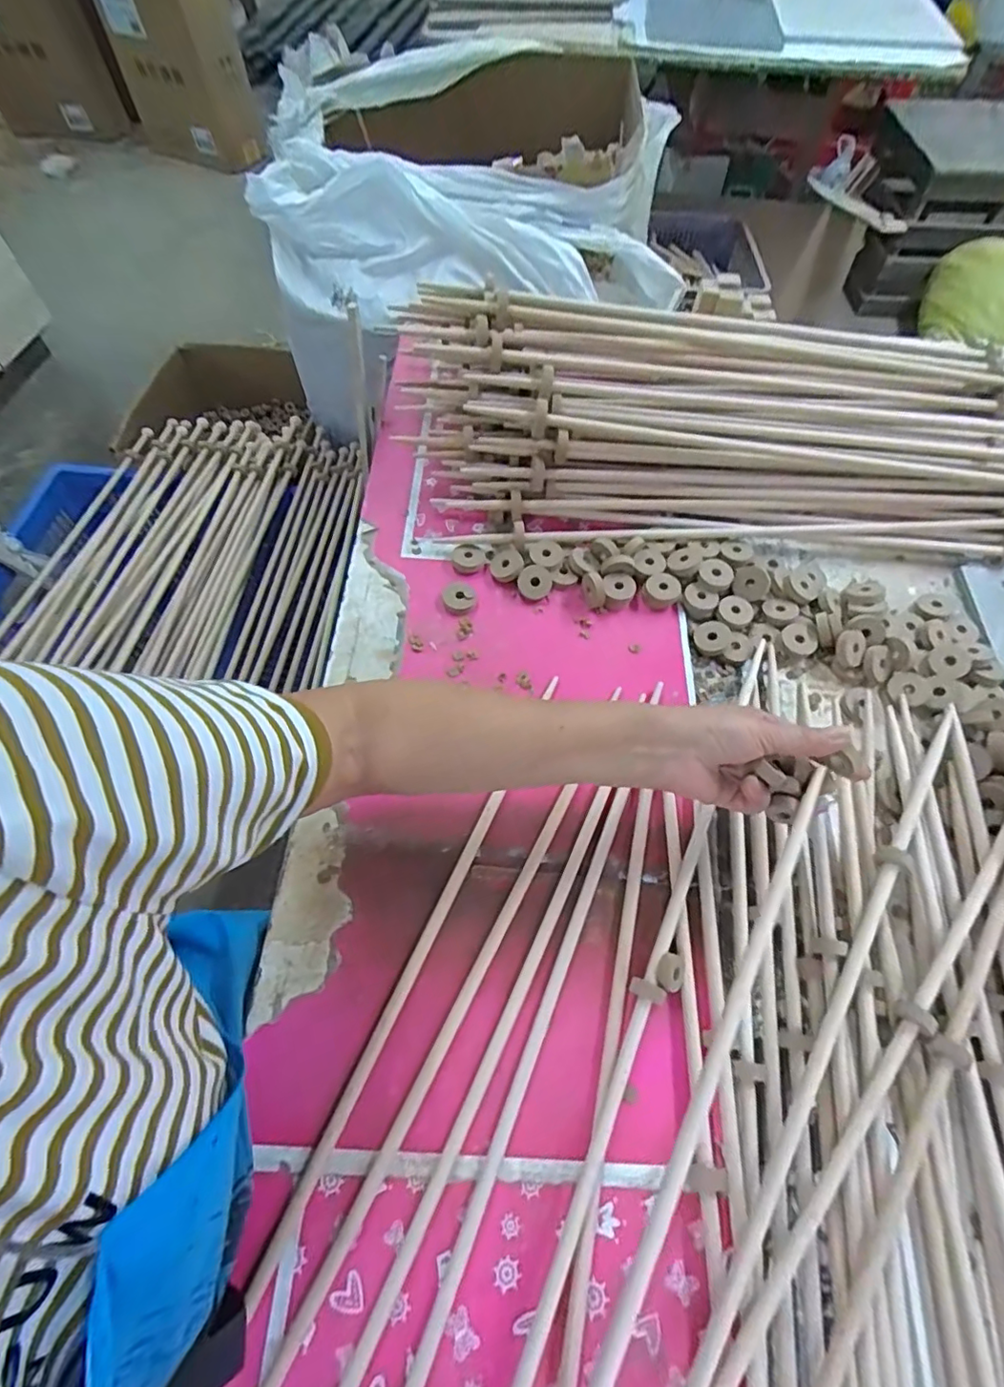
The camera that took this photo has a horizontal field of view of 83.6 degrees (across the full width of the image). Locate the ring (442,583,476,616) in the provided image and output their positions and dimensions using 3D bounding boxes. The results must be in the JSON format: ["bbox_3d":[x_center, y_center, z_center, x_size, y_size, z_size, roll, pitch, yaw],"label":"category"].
[{"bbox_3d":[-0.044,-0.098,0.579,0.033,0.008,0.036,1,64,-2],"label":"ring"}]

